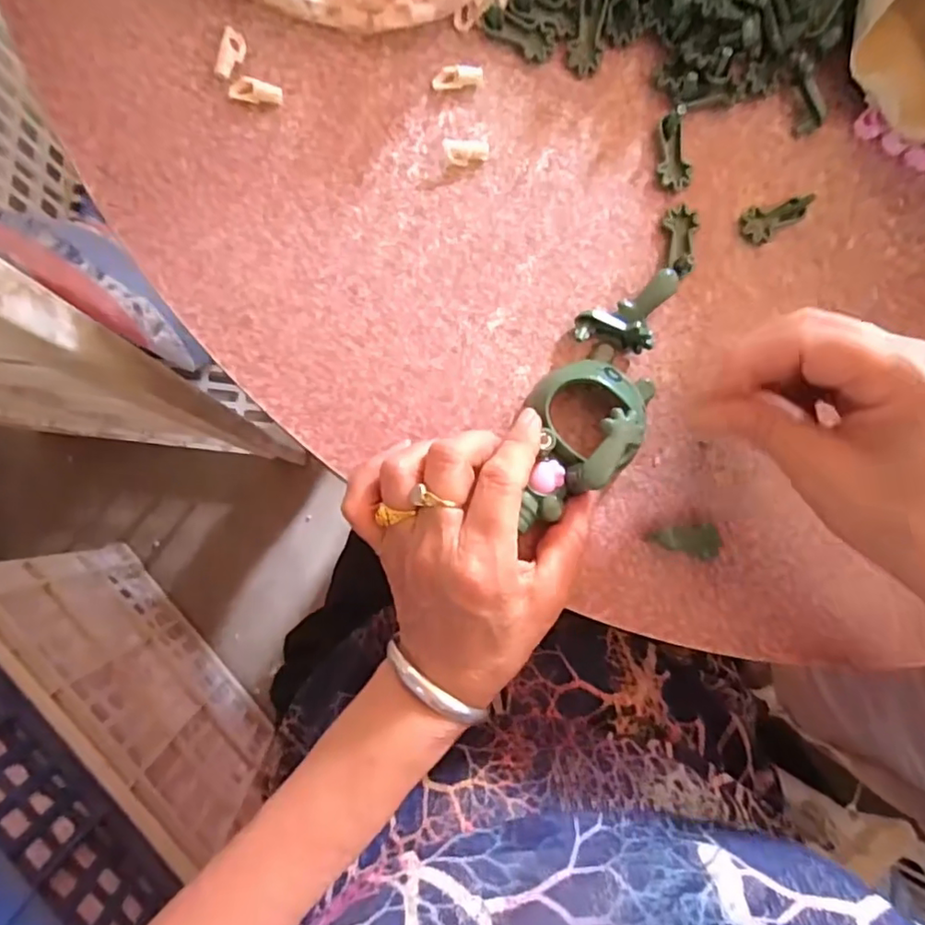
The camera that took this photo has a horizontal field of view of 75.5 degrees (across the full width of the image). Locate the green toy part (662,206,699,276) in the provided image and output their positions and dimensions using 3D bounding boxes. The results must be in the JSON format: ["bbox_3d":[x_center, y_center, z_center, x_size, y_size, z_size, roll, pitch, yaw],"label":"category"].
[{"bbox_3d":[0.114,-0.117,0.314,0.018,0.011,0.035,9,85,-8],"label":"green toy part"}]

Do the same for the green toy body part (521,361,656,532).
[{"bbox_3d":[0.054,-0.015,0.282,0.049,0.035,0.092,36,82,-5],"label":"green toy body part"}]

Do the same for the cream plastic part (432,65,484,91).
[{"bbox_3d":[-0.002,-0.196,0.304,0.025,0.007,0.009,-11,88,-9],"label":"cream plastic part"}]

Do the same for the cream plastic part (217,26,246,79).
[{"bbox_3d":[-0.111,-0.197,0.287,0.011,0.005,0.026,7,85,-8],"label":"cream plastic part"}]

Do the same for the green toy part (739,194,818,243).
[{"bbox_3d":[0.169,-0.133,0.323,0.039,0.013,0.019,-32,91,-9],"label":"green toy part"}]

